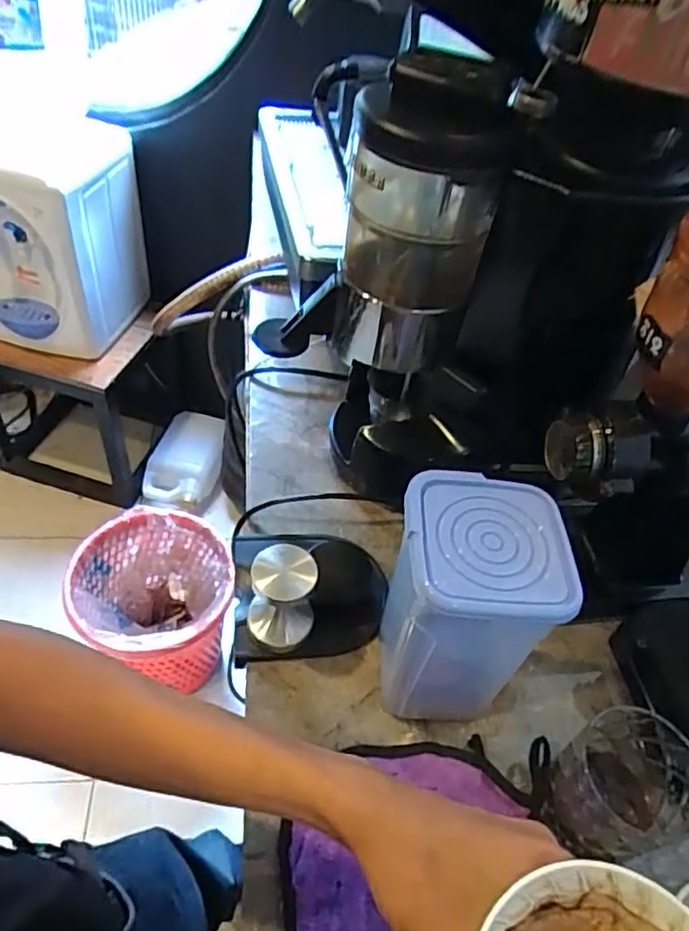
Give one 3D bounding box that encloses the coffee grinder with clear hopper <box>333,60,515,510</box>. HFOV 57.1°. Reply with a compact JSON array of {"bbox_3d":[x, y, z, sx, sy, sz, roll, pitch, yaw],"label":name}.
[{"bbox_3d":[0.051,-0.157,0.586,0.121,0.386,0.172,12,47,2],"label":"coffee grinder with clear hopper"}]

